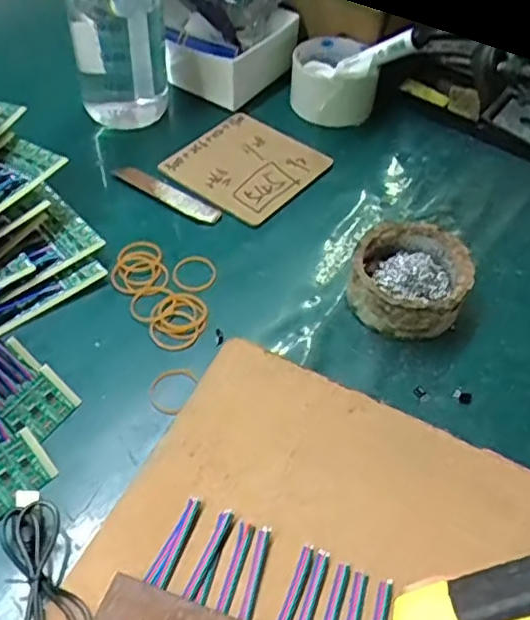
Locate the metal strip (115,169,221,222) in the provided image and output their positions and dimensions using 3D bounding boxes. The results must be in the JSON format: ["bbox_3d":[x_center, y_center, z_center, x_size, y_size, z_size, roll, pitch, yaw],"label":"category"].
[{"bbox_3d":[-0.082,-0.098,0.517,0.105,0.006,0.020,31,56,20],"label":"metal strip"}]

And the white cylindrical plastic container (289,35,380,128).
[{"bbox_3d":[0.067,-0.225,0.603,0.083,0.044,0.088,8,50,3],"label":"white cylindrical plastic container"}]

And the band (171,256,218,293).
[{"bbox_3d":[-0.052,-0.027,0.461,0.032,0.004,0.033,2,50,-2],"label":"band"}]

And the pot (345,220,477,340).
[{"bbox_3d":[0.103,-0.022,0.444,0.078,0.041,0.084,2,50,-2],"label":"pot"}]

